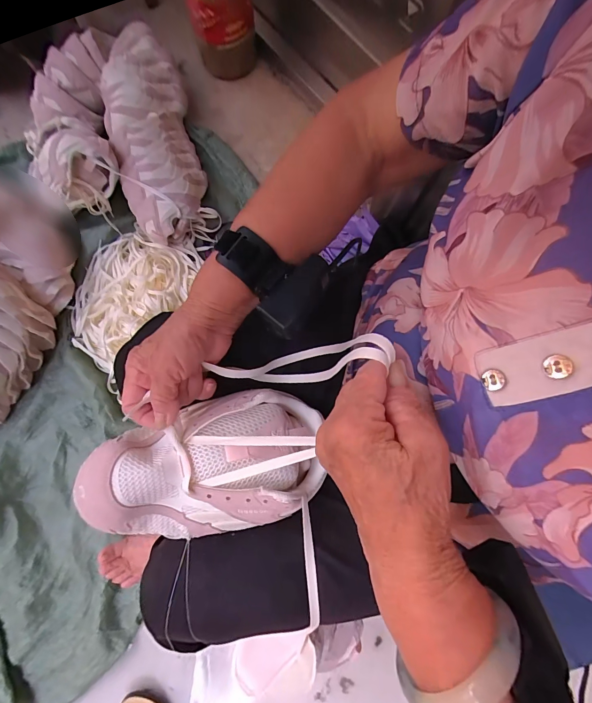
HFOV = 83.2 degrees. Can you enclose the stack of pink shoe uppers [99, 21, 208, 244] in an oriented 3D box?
[{"bbox_3d":[-0.334,-0.502,0.788,0.172,0.149,0.499,-14,78,-7],"label":"stack of pink shoe uppers"}]

